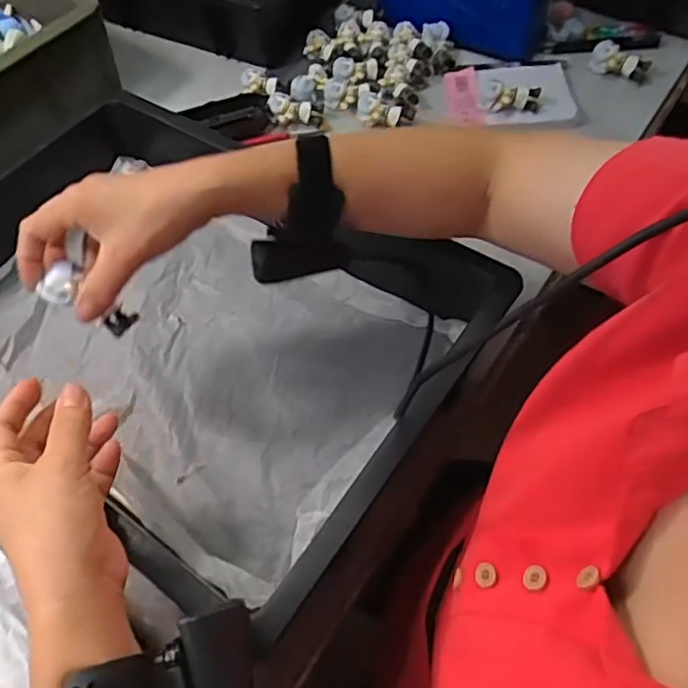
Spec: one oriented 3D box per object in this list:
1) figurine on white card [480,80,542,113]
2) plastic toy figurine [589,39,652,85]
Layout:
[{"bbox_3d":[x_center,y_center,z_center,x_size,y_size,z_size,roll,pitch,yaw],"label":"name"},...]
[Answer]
[{"bbox_3d":[0.174,-0.258,0.641,0.060,0.024,0.020,3,58,5],"label":"figurine on white card"},{"bbox_3d":[0.290,-0.295,0.644,0.058,0.024,0.038,20,61,15],"label":"plastic toy figurine"}]

